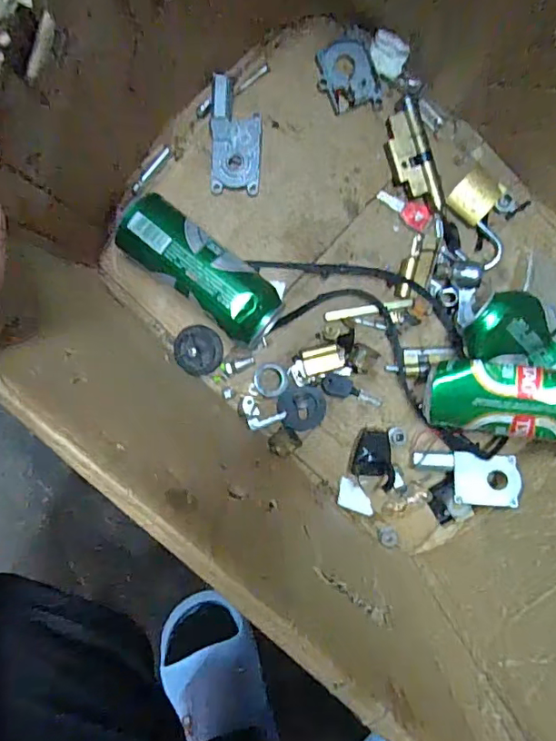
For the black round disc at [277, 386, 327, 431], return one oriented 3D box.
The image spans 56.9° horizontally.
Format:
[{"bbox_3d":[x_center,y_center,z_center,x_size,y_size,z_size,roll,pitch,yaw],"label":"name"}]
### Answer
[{"bbox_3d":[0.025,0.040,0.539,0.050,0.004,0.045,-3,95,0],"label":"black round disc"}]

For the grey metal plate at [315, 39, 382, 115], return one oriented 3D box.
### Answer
[{"bbox_3d":[0.070,-0.293,0.510,0.059,0.007,0.067,-10,95,0],"label":"grey metal plate"}]

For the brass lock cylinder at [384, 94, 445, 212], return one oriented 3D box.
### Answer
[{"bbox_3d":[0.134,-0.214,0.517,0.045,0.019,0.109,-13,95,1],"label":"brass lock cylinder"}]

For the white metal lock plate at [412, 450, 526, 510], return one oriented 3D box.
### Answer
[{"bbox_3d":[0.189,0.108,0.514,0.100,0.007,0.050,2,76,12],"label":"white metal lock plate"}]

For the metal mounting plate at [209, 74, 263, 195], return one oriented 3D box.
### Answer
[{"bbox_3d":[-0.041,-0.230,0.504,0.049,0.013,0.107,0,95,-1],"label":"metal mounting plate"}]

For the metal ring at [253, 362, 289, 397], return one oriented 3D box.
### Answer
[{"bbox_3d":[-0.007,0.009,0.533,0.036,0.005,0.035,2,81,-14],"label":"metal ring"}]

